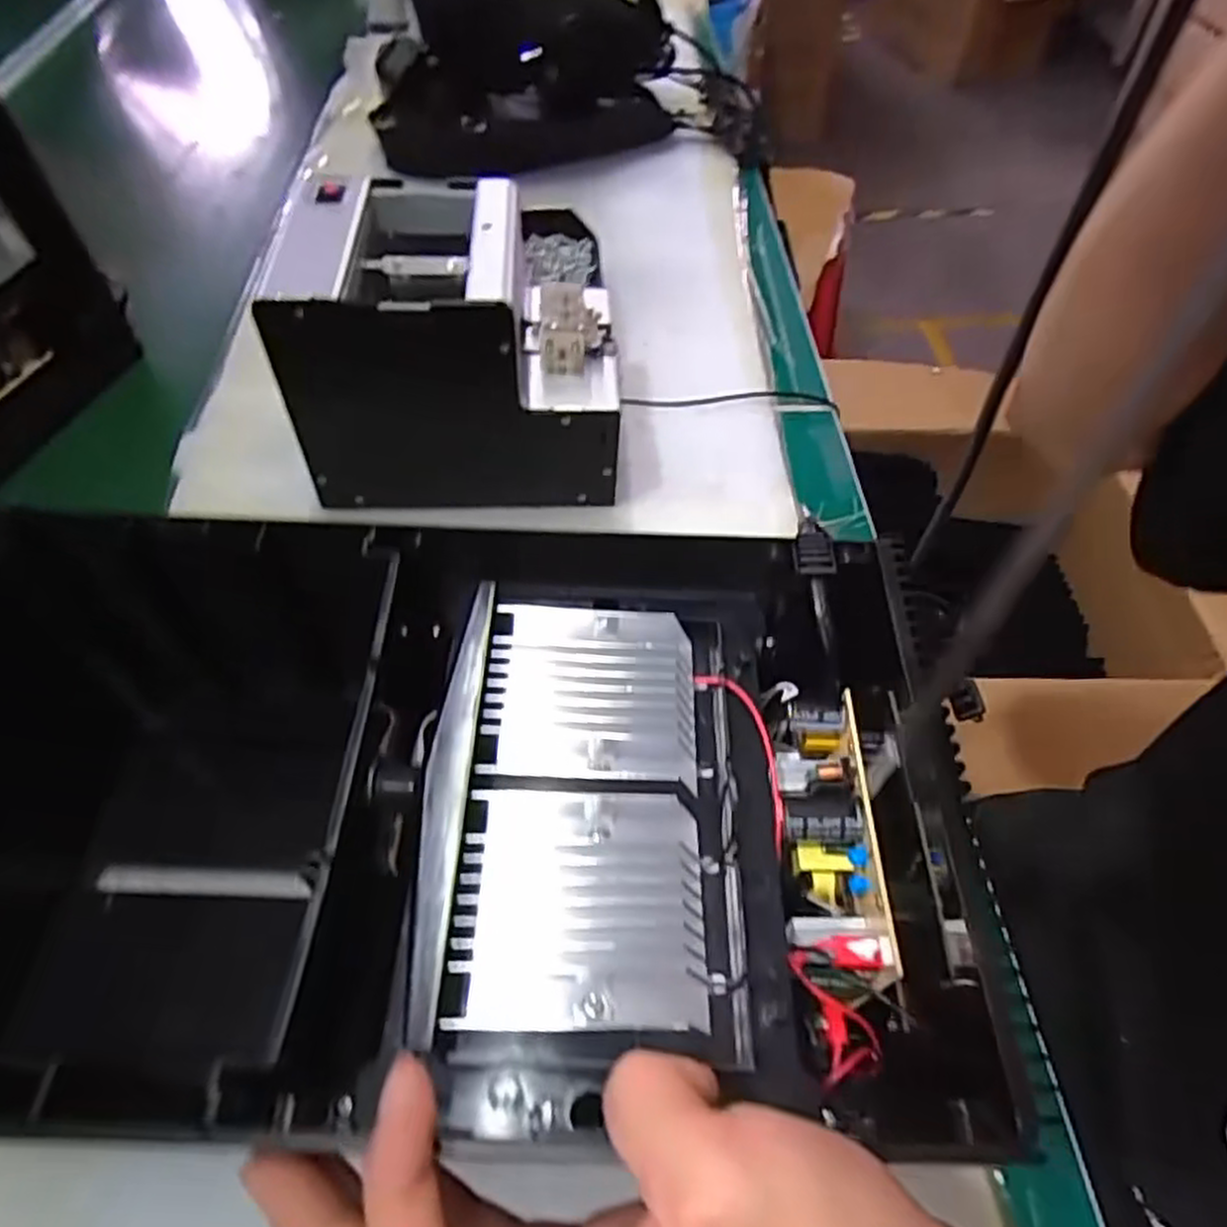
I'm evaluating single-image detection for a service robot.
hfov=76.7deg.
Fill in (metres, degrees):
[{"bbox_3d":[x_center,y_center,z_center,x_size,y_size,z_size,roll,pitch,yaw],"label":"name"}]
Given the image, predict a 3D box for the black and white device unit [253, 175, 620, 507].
[{"bbox_3d":[-0.091,-0.154,0.463,0.178,0.146,0.125,-4,53,-2],"label":"black and white device unit"}]

